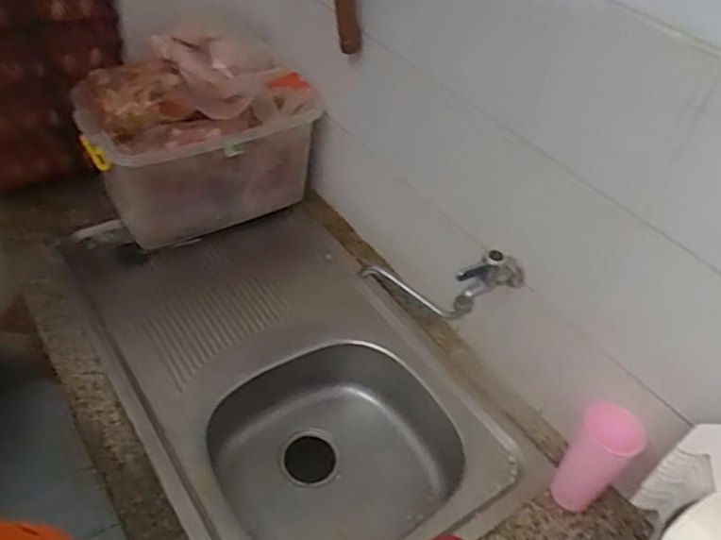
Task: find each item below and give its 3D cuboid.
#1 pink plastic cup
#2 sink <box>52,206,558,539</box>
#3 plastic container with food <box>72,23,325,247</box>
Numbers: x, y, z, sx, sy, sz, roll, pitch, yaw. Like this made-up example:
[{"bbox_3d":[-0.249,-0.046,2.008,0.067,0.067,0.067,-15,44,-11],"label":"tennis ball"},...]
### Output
[{"bbox_3d":[0.325,0.259,0.860,0.075,0.183,0.079,25,45,18],"label":"pink plastic cup"},{"bbox_3d":[-0.150,0.193,1.108,0.502,0.177,0.850,-21,50,-28],"label":"sink"},{"bbox_3d":[-0.322,-0.257,1.234,0.404,0.343,0.275,-17,48,-25],"label":"plastic container with food"}]

